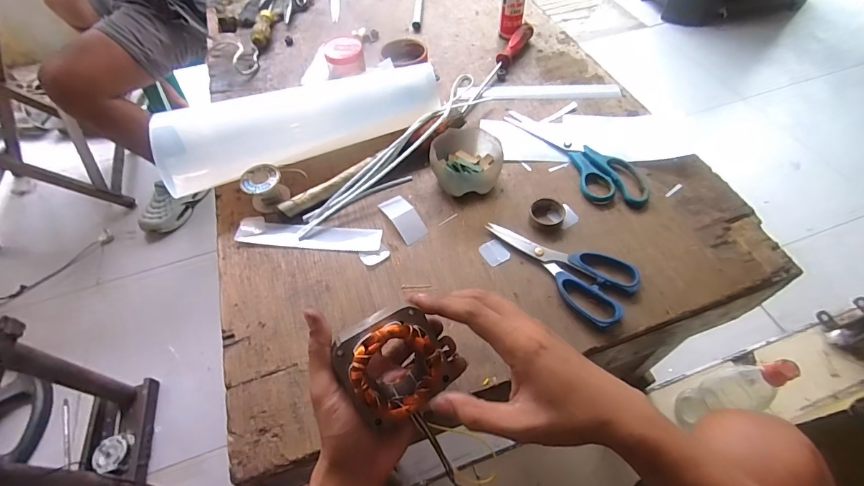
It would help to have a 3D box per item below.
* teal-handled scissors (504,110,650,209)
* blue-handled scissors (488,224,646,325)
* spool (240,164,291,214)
[{"bbox_3d":[0.200,-0.129,0.562,0.079,0.011,0.233,-27,59,-14],"label":"teal-handled scissors"},{"bbox_3d":[0.144,0.017,0.462,0.176,0.015,0.082,36,65,24],"label":"blue-handled scissors"},{"bbox_3d":[-0.217,-0.071,0.528,0.051,0.045,0.045,-36,61,-19],"label":"spool"}]

